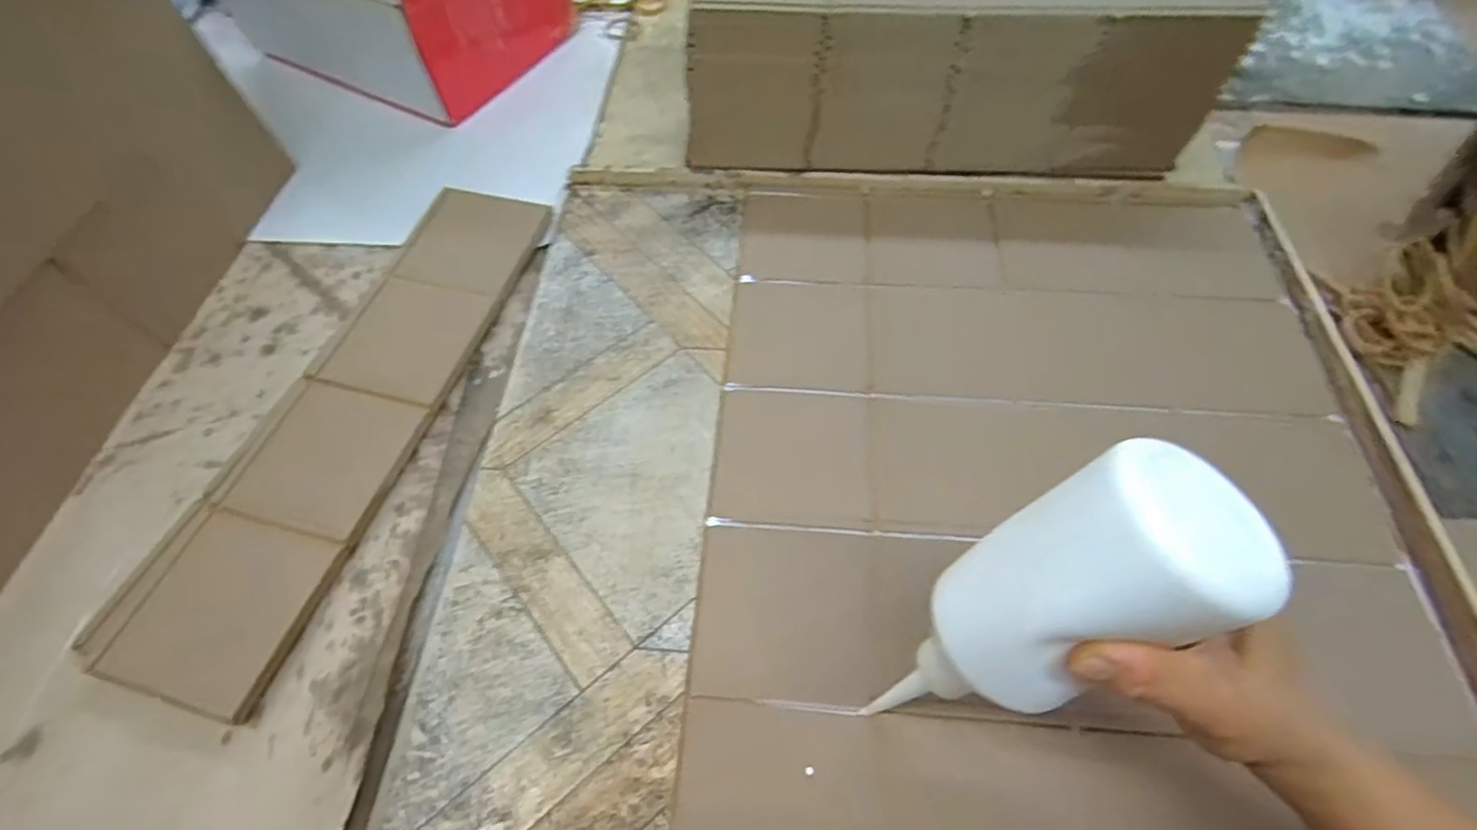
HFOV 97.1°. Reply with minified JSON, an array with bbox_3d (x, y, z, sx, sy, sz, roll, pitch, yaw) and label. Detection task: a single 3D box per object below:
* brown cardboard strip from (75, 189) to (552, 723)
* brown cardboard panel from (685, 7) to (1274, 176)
[{"bbox_3d":[-0.278,-0.015,0.492,0.116,0.018,0.435,13,61,12],"label":"brown cardboard strip"},{"bbox_3d":[0.172,-0.268,0.552,0.430,0.134,0.049,1,59,5],"label":"brown cardboard panel"}]

